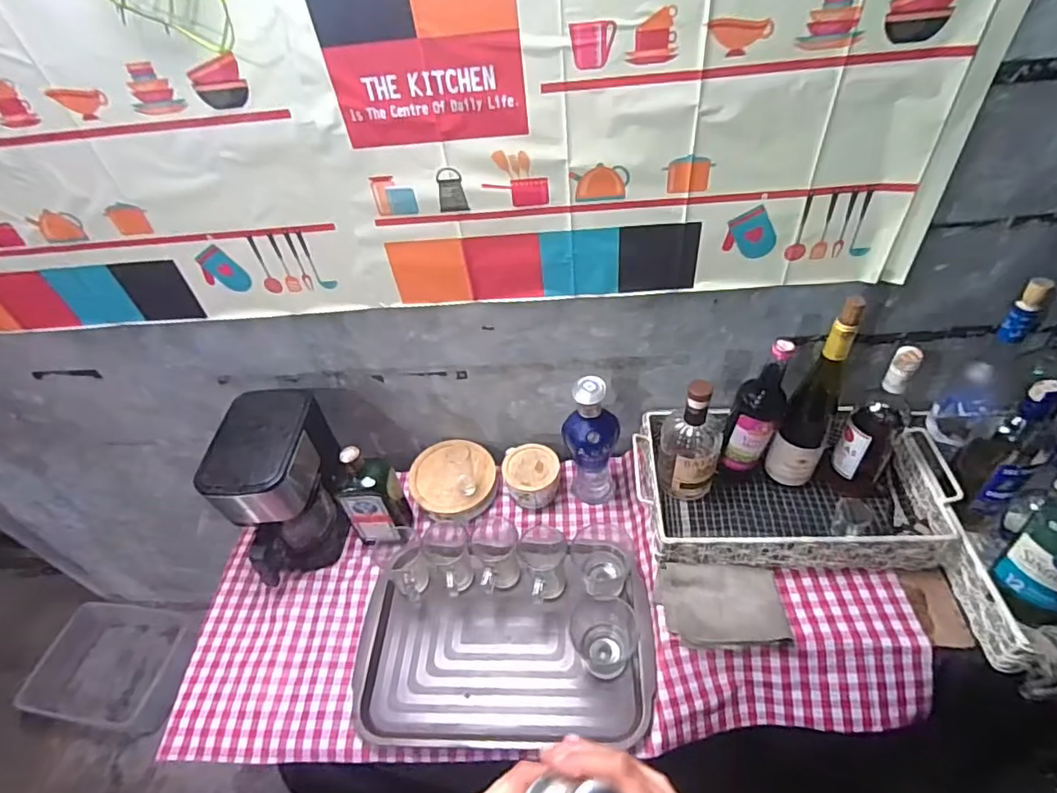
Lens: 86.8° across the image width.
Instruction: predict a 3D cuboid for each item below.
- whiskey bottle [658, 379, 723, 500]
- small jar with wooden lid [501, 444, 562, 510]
[{"bbox_3d":[0.251,0.075,0.859,0.090,0.226,0.074,14,50,20],"label":"whiskey bottle"},{"bbox_3d":[0.005,0.144,0.986,0.099,0.082,0.100,-4,46,4],"label":"small jar with wooden lid"}]

